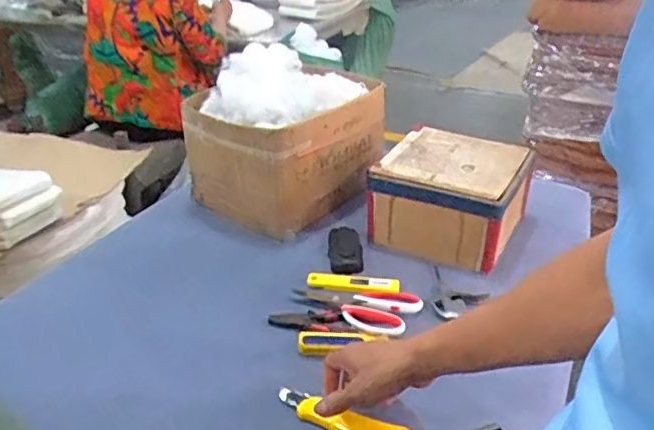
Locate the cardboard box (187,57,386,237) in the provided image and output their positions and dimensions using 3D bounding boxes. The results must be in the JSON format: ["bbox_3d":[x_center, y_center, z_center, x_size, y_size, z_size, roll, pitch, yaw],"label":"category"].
[{"bbox_3d":[-0.075,-0.116,1.070,0.244,0.192,0.297,21,35,35],"label":"cardboard box"}]

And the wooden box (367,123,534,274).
[{"bbox_3d":[0.201,-0.034,0.976,0.210,0.128,0.204,14,32,24],"label":"wooden box"}]

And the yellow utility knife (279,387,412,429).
[{"bbox_3d":[0.013,0.221,0.650,0.159,0.026,0.040,13,31,25],"label":"yellow utility knife"}]

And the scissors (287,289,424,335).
[{"bbox_3d":[0.035,0.117,0.823,0.174,0.014,0.107,13,31,23],"label":"scissors"}]

